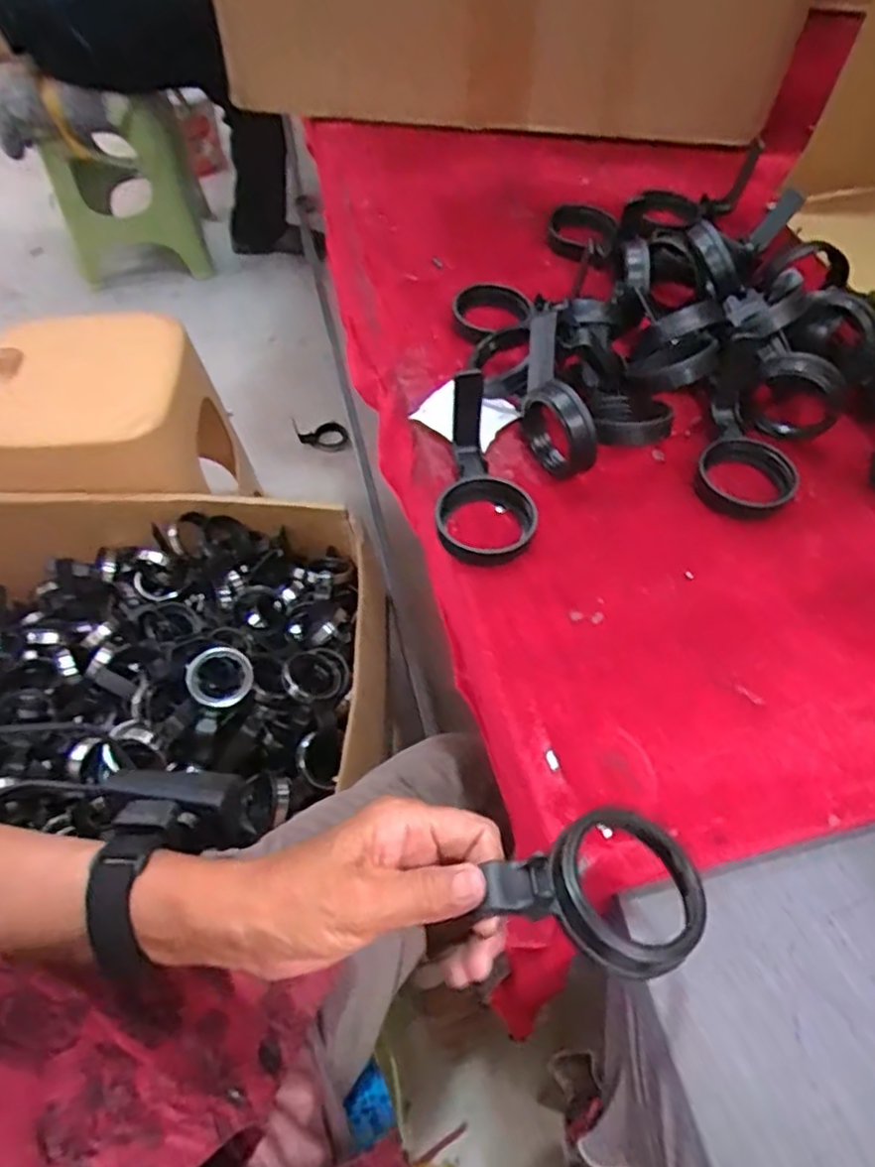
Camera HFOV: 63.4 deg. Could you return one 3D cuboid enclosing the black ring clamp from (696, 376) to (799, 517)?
[{"bbox_3d":[0.230,-0.079,0.528,0.068,0.015,0.067,0,58,0],"label":"black ring clamp"}]

